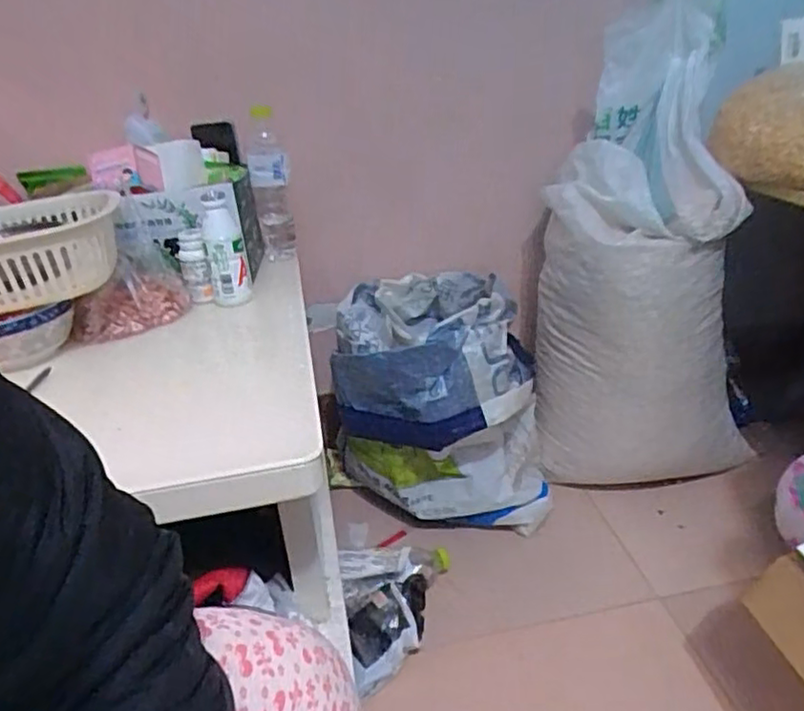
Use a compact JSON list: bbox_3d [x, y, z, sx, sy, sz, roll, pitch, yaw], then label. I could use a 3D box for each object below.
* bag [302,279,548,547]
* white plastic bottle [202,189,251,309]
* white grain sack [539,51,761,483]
[{"bbox_3d":[0.073,0.082,1.091,0.335,0.394,0.274,10,31,28],"label":"bag"},{"bbox_3d":[-0.241,-0.144,0.895,0.051,0.145,0.051,-11,28,-12],"label":"white plastic bottle"},{"bbox_3d":[0.394,-0.066,1.048,0.339,0.573,0.203,1,28,12],"label":"white grain sack"}]

